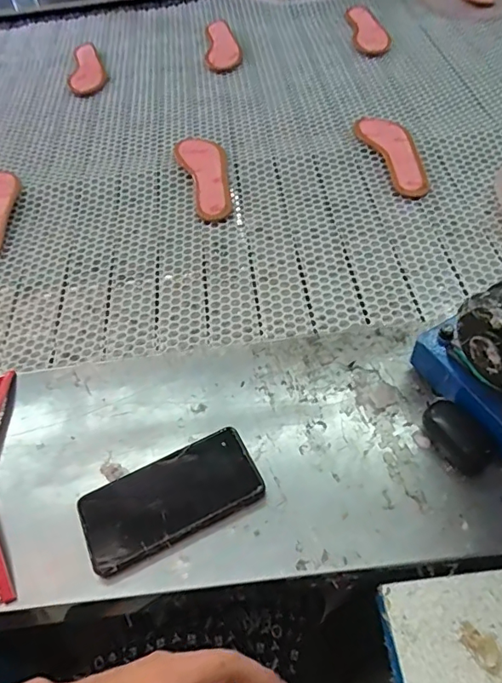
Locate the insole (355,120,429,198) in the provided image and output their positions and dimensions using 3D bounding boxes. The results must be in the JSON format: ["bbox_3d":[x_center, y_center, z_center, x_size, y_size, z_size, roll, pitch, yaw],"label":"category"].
[{"bbox_3d":[0.226,-0.300,0.793,0.080,0.013,0.217,-8,53,-2],"label":"insole"}]

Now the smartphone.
[{"bbox_3d":[-0.076,0.143,0.463,0.162,0.014,0.084,-24,55,-13],"label":"smartphone"}]

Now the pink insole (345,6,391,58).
[{"bbox_3d":[0.249,-0.676,1.076,0.071,0.017,0.222,-5,53,1],"label":"pink insole"}]

